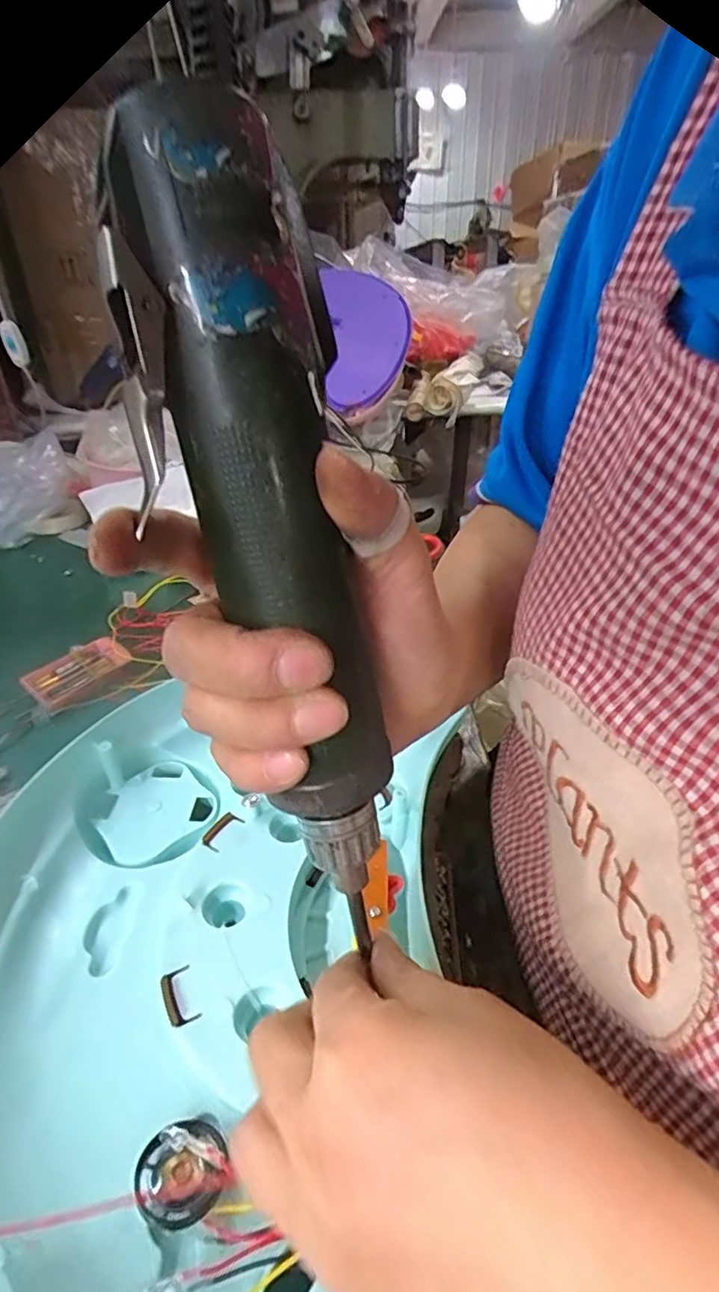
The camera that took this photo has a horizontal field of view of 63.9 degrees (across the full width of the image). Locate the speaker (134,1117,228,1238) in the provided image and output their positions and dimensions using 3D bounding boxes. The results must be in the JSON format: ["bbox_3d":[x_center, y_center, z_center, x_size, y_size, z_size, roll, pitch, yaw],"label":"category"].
[{"bbox_3d":[-0.057,0.168,0.184,0.027,0.008,0.027,0,34,0],"label":"speaker"}]

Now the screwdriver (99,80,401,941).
[{"bbox_3d":[-0.023,-0.026,0.165,0.039,0.209,0.033,-22,19,-29],"label":"screwdriver"}]

